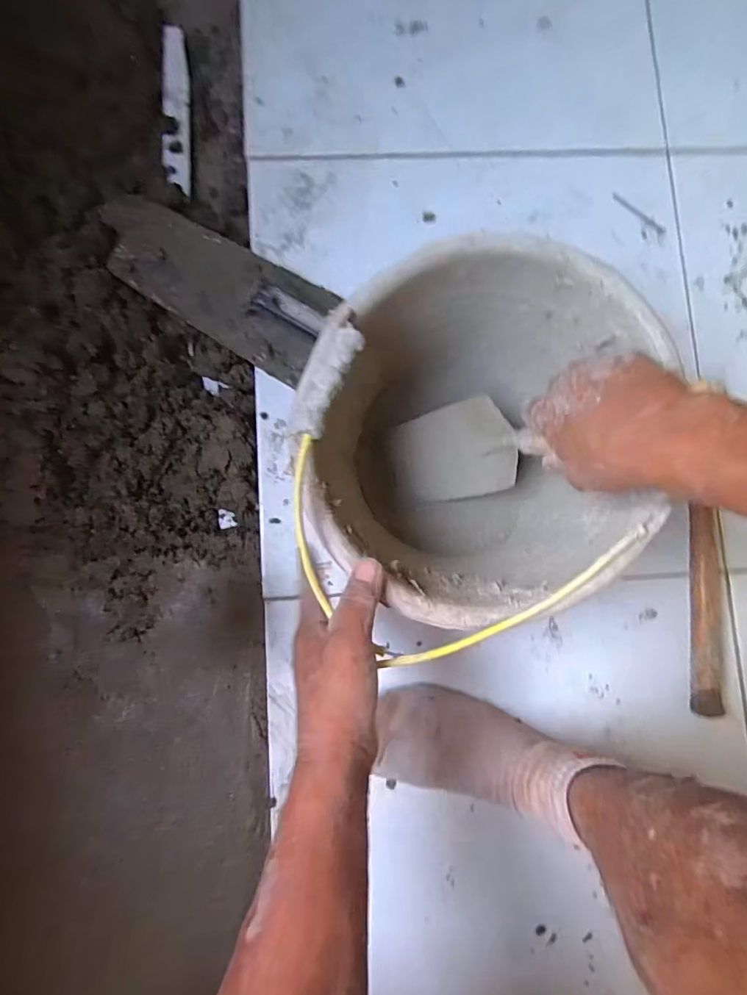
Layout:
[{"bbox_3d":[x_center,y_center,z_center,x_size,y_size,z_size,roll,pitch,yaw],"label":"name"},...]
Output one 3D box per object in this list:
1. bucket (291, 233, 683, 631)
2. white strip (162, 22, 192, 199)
[{"bbox_3d":[0.077,-0.039,0.422,0.241,0.195,0.270,13,82,-1],"label":"bucket"},{"bbox_3d":[-0.238,-0.466,0.609,0.032,0.016,0.220,-2,83,-3],"label":"white strip"}]

